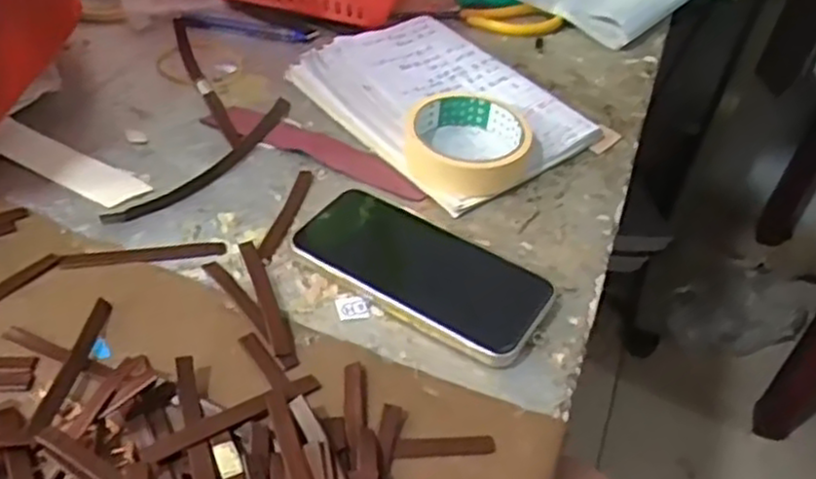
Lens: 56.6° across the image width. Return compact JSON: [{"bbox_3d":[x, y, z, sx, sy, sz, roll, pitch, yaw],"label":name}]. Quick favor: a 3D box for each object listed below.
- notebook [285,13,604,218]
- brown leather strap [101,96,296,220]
[{"bbox_3d":[0.023,-0.115,0.614,0.158,0.017,0.224,-27,52,-31],"label":"notebook"},{"bbox_3d":[-0.138,-0.056,0.545,0.026,0.006,0.182,26,46,20],"label":"brown leather strap"}]

